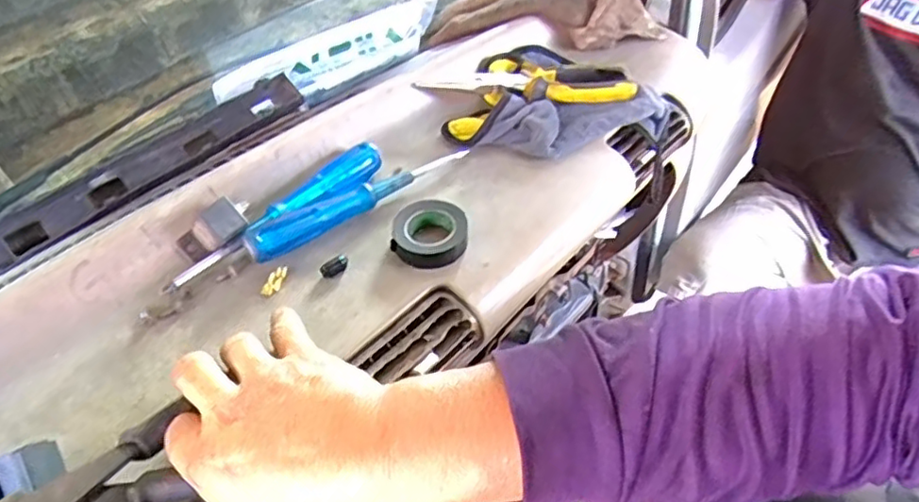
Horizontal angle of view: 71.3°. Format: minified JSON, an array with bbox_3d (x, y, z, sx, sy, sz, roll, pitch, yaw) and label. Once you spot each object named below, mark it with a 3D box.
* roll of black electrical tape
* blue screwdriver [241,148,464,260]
[{"bbox_3d":[-0.021,-0.017,0.492,0.053,0.025,0.063,14,49,17],"label":"roll of black electrical tape"},{"bbox_3d":[-0.079,-0.043,0.514,0.192,0.025,0.023,-29,51,-22],"label":"blue screwdriver"}]

